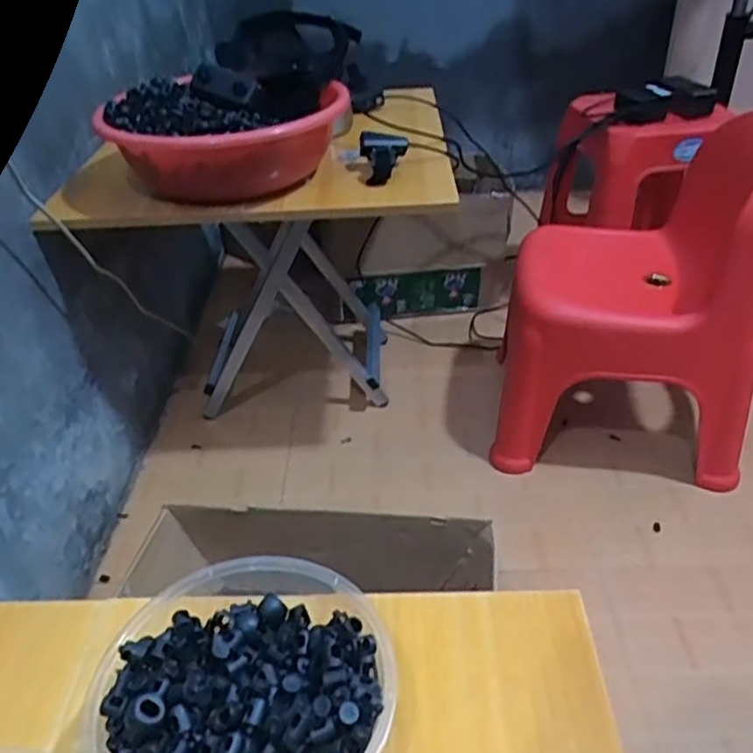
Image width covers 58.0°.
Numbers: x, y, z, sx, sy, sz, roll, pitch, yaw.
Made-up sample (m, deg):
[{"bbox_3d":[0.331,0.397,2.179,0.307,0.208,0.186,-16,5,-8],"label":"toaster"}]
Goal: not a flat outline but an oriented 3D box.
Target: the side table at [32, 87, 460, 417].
[{"bbox_3d":[-0.177,-0.175,1.244,0.593,0.549,0.475,-5,36,-4],"label":"side table"}]

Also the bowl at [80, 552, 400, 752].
[{"bbox_3d":[-0.064,0.164,0.343,0.142,0.061,0.142,-2,37,2],"label":"bowl"}]

